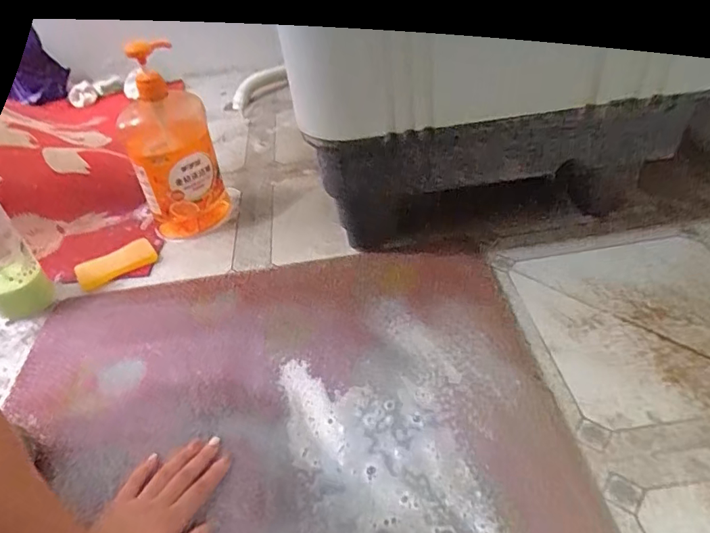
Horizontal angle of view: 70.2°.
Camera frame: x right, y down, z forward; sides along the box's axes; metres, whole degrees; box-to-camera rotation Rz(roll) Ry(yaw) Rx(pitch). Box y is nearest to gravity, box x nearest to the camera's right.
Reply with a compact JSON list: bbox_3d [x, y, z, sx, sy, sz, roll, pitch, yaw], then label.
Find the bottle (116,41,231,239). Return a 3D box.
[{"bbox_3d":[-0.265,-0.176,0.727,0.112,0.263,0.100,-13,40,-7],"label":"bottle"}]

